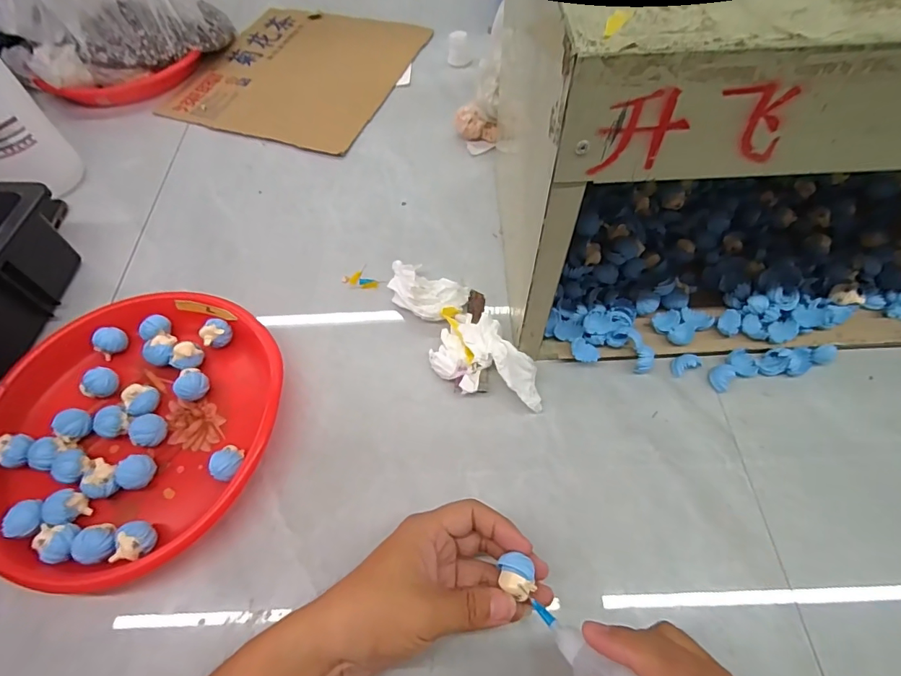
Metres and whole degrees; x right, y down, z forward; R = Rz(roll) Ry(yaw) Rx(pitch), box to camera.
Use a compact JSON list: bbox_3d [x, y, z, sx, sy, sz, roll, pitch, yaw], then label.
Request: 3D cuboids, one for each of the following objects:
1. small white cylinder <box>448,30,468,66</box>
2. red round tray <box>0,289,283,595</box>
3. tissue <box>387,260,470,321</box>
[{"bbox_3d":[0.011,-0.441,0.707,0.029,0.040,0.029,0,59,3],"label":"small white cylinder"},{"bbox_3d":[-0.273,0.072,0.408,0.251,0.037,0.244,-2,59,3],"label":"red round tray"},{"bbox_3d":[-0.026,-0.047,0.470,0.081,0.033,0.048,15,61,12],"label":"tissue"}]

